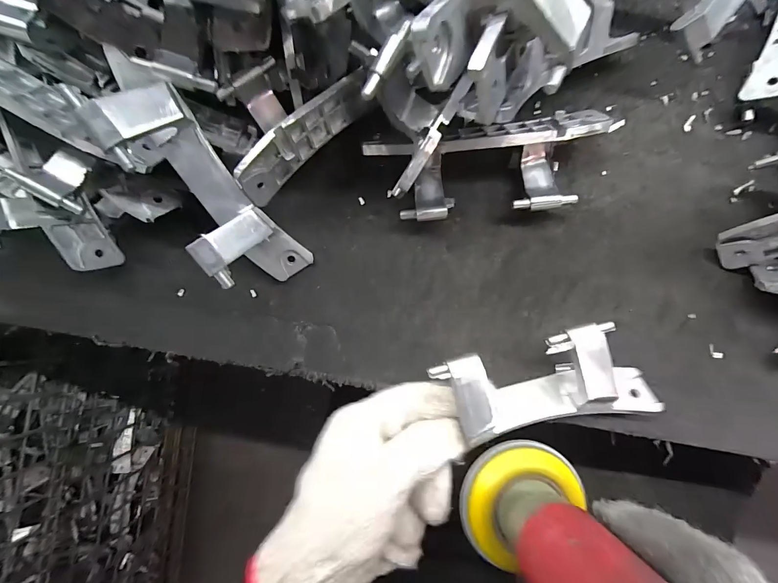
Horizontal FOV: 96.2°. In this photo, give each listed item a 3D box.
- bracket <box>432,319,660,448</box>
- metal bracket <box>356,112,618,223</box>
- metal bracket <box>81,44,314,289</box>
[{"bbox_3d":[0.095,0.054,0.209,0.137,0.036,0.063,-2,87,-9],"label":"bracket"},{"bbox_3d":[0.071,-0.080,0.224,0.164,0.034,0.059,-6,87,2],"label":"metal bracket"},{"bbox_3d":[-0.103,-0.057,0.195,0.043,0.055,0.147,-35,117,0],"label":"metal bracket"}]

